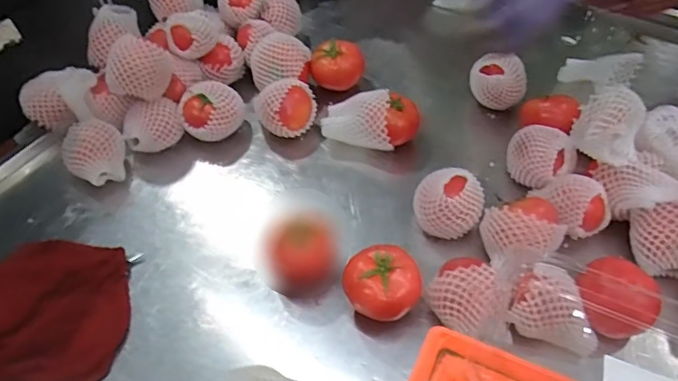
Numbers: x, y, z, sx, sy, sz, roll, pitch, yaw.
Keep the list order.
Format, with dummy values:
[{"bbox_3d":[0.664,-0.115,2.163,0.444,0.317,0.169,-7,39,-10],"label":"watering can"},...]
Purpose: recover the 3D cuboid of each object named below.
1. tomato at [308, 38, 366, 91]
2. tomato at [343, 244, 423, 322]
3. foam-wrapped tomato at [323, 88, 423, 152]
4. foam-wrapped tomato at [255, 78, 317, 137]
[{"bbox_3d":[-0.001,-0.202,0.842,0.083,0.067,0.079,0,51,5],"label":"tomato"},{"bbox_3d":[0.049,0.109,0.590,0.081,0.071,0.075,-4,52,5],"label":"tomato"},{"bbox_3d":[0.046,-0.094,0.750,0.137,0.077,0.065,-3,51,2],"label":"foam-wrapped tomato"},{"bbox_3d":[-0.076,-0.121,0.781,0.085,0.077,0.070,-23,53,-14],"label":"foam-wrapped tomato"}]

